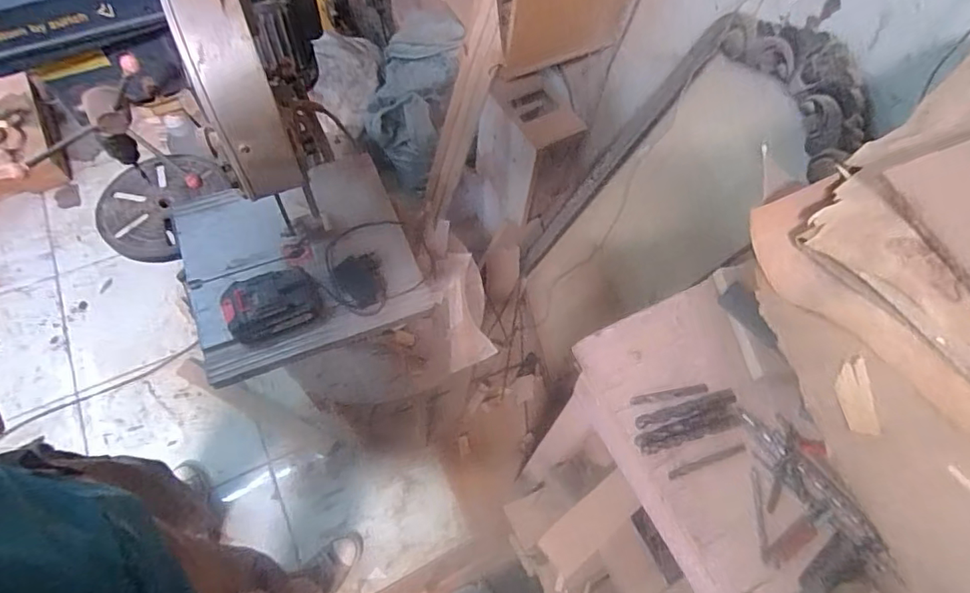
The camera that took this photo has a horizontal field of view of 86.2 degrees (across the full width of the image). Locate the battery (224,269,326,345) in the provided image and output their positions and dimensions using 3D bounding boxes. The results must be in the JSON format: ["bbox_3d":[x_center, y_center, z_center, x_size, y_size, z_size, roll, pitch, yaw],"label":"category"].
[{"bbox_3d":[-0.280,0.008,0.683,0.118,0.048,0.074,-21,65,-14],"label":"battery"}]

